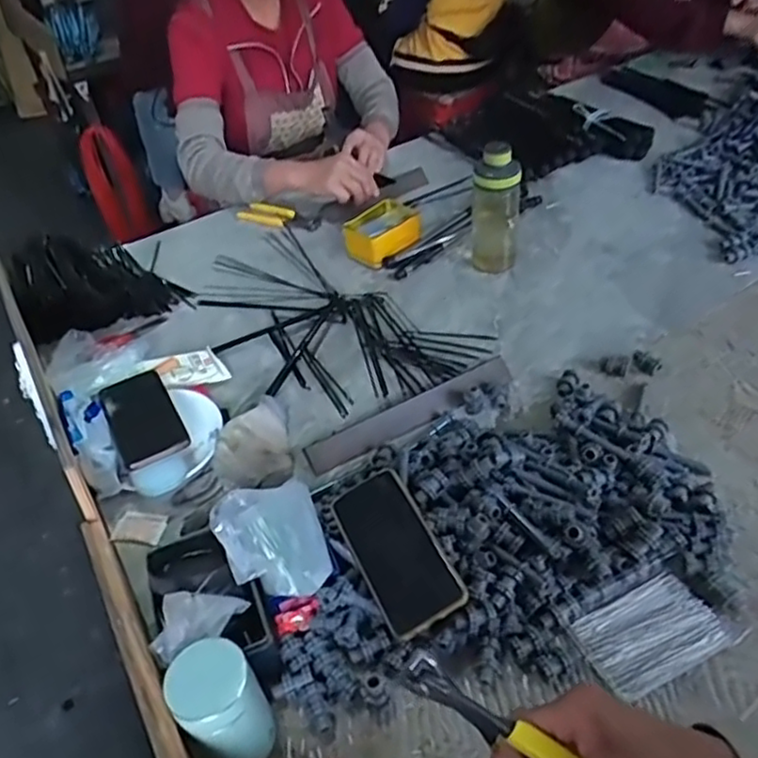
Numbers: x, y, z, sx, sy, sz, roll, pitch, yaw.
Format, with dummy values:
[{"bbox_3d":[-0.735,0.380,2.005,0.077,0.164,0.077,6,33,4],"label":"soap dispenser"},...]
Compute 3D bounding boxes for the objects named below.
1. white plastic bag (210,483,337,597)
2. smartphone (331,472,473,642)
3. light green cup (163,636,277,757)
[{"bbox_3d":[-0.101,0.152,0.657,0.098,0.058,0.122,-22,44,-16],"label":"white plastic bag"},{"bbox_3d":[0.016,0.163,0.649,0.077,0.010,0.159,-30,52,-5],"label":"smartphone"},{"bbox_3d":[-0.126,0.271,0.553,0.065,0.107,0.071,-29,47,-22],"label":"light green cup"}]

